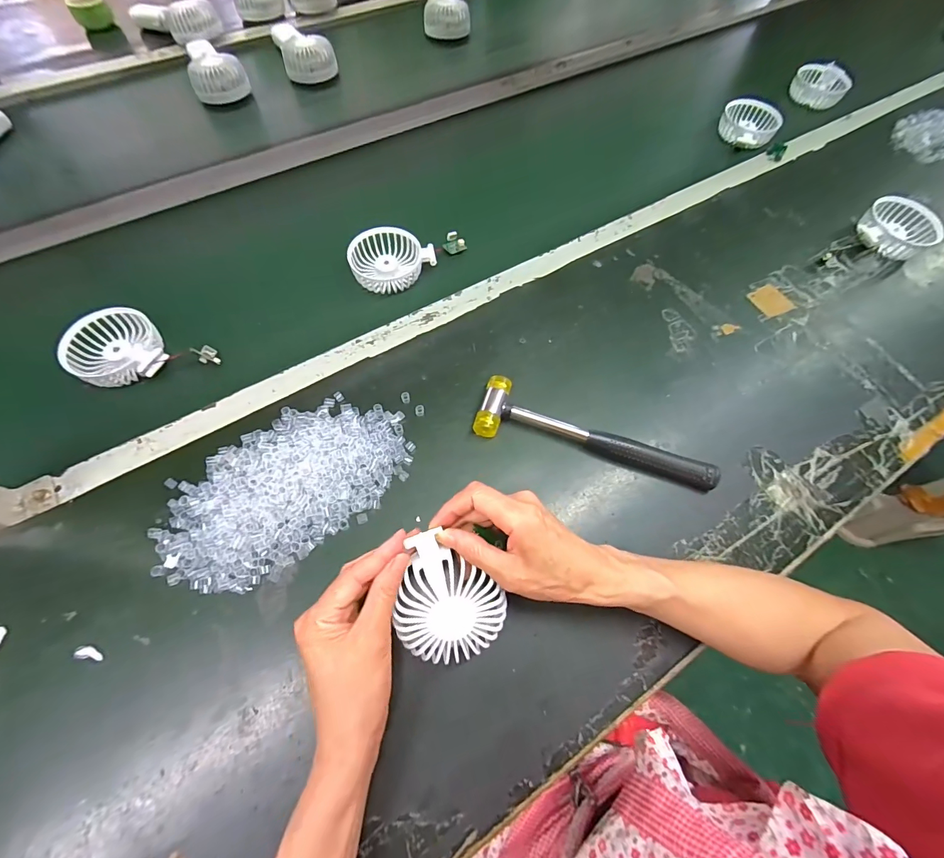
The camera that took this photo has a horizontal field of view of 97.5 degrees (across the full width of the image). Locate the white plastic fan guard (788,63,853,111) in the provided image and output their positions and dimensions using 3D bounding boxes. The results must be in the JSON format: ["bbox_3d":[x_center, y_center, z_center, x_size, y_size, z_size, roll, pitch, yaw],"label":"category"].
[{"bbox_3d":[0.651,-0.644,0.772,0.092,0.042,0.097,32,68,11],"label":"white plastic fan guard"}]

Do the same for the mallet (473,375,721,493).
[{"bbox_3d":[0.123,0.011,0.413,0.237,0.024,0.059,18,66,4],"label":"mallet"}]

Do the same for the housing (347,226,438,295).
[{"bbox_3d":[-0.102,-0.217,0.528,0.103,0.024,0.085,-16,68,-10],"label":"housing"}]

